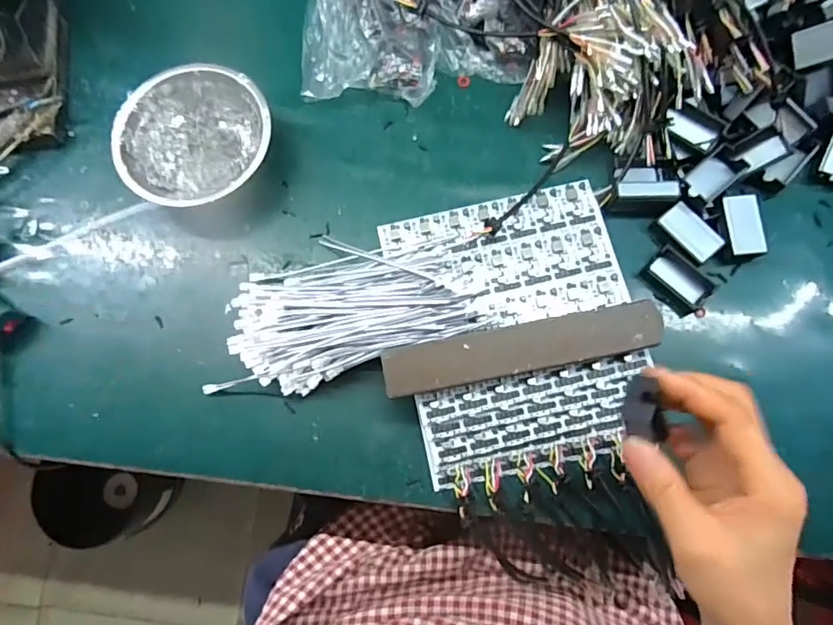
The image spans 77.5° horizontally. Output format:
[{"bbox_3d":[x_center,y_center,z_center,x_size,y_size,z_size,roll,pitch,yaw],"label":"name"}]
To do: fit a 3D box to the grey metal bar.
[{"bbox_3d":[0.076,0.025,0.370,0.198,0.011,0.034,-11,76,-3],"label":"grey metal bar"}]

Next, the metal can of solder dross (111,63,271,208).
[{"bbox_3d":[-0.186,-0.146,0.442,0.123,0.039,0.124,0,78,1],"label":"metal can of solder dross"}]

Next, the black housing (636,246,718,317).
[{"bbox_3d":[0.213,-0.025,0.426,0.035,0.017,0.053,-39,80,-7],"label":"black housing"}]

